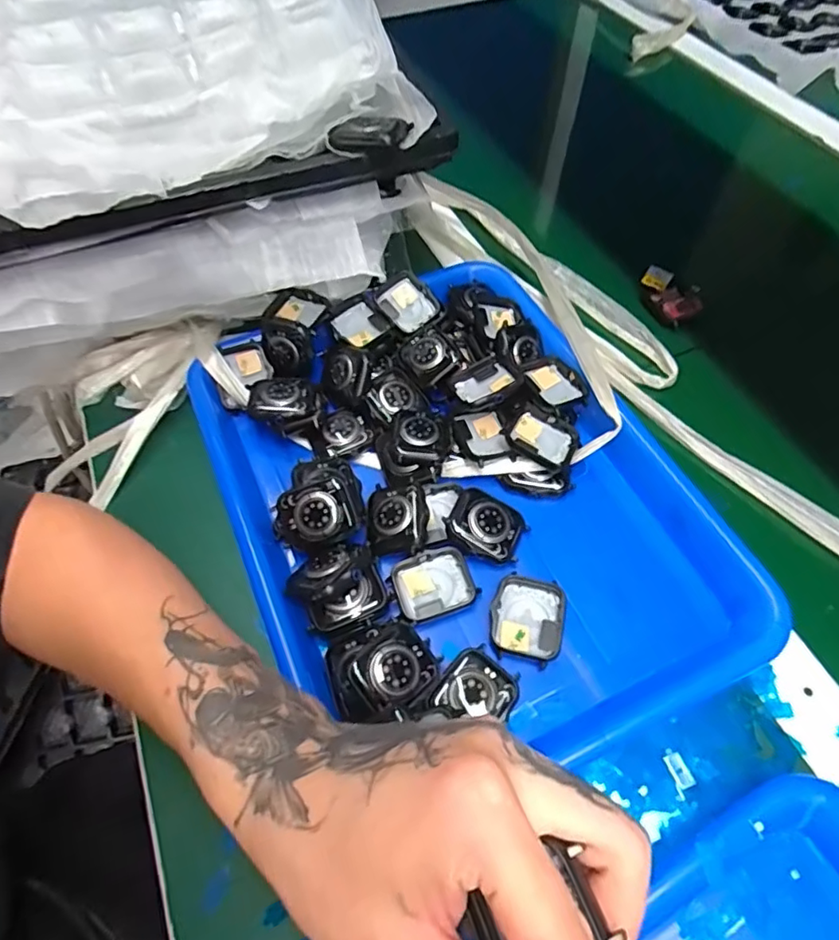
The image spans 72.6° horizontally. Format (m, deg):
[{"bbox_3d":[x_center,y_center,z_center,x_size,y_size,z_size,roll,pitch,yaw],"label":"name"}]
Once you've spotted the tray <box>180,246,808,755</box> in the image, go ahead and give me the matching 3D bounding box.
[{"bbox_3d":[0.015,0.006,0.354,0.262,0.045,0.329,-19,58,-10],"label":"tray"}]

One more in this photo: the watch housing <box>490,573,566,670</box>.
[{"bbox_3d":[0.059,0.083,0.315,0.038,0.012,0.045,13,58,11],"label":"watch housing"}]

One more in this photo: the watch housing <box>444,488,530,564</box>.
[{"bbox_3d":[0.039,0.033,0.335,0.043,0.010,0.036,24,68,1],"label":"watch housing"}]

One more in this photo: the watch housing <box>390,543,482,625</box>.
[{"bbox_3d":[0.008,0.065,0.325,0.043,0.012,0.037,-20,58,-11],"label":"watch housing"}]

